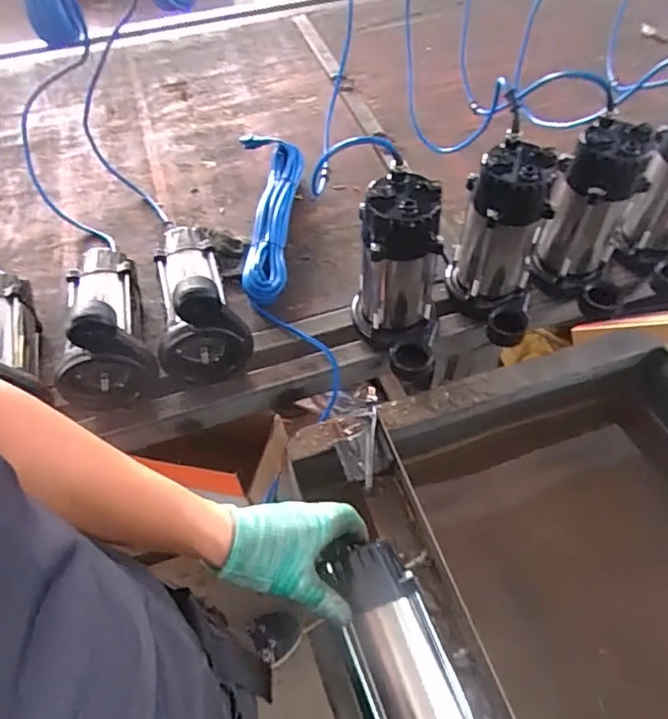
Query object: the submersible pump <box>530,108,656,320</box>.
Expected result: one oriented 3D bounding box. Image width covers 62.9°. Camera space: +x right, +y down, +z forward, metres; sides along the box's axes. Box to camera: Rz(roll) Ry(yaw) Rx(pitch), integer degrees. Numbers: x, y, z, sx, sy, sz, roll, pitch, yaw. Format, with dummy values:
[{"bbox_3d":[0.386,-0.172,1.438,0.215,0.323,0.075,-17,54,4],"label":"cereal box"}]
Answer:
[{"bbox_3d":[0.359,-0.186,0.742,0.132,0.228,0.115,18,57,15],"label":"submersible pump"}]

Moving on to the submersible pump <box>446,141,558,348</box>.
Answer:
[{"bbox_3d":[0.219,-0.144,0.719,0.114,0.225,0.138,10,56,9],"label":"submersible pump"}]

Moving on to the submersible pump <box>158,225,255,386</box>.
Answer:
[{"bbox_3d":[-0.208,-0.097,0.758,0.116,0.170,0.229,-20,56,-12],"label":"submersible pump"}]

